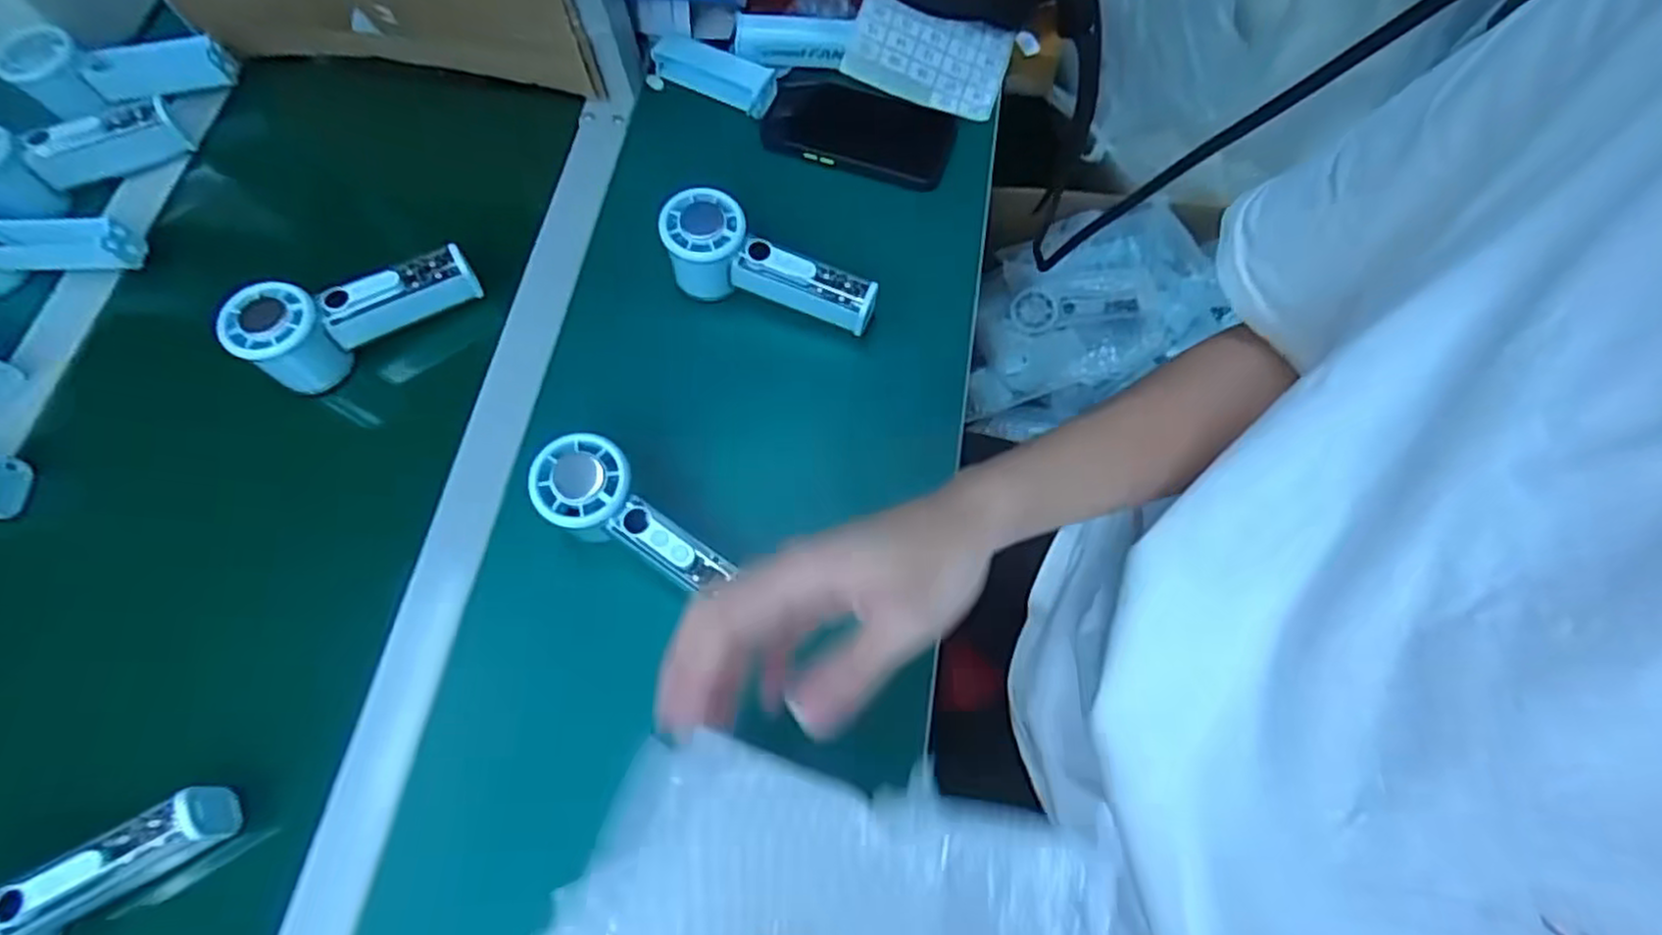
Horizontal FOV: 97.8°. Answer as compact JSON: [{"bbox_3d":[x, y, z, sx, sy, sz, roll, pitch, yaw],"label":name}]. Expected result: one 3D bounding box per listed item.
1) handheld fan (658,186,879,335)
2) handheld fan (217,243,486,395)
[{"bbox_3d":[-0.043,-0.140,0.508,0.154,0.055,0.060,18,71,8],"label":"handheld fan"},{"bbox_3d":[-0.329,-0.116,0.507,0.148,0.060,0.044,-33,73,-10],"label":"handheld fan"}]

